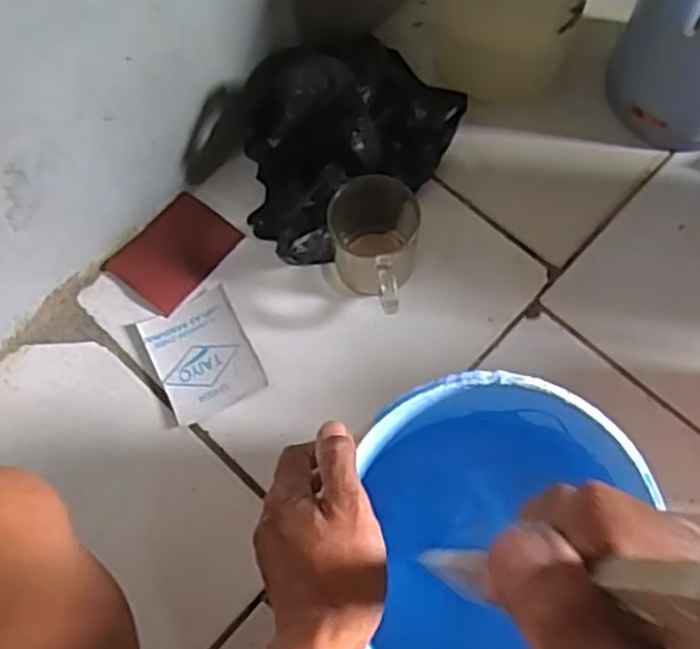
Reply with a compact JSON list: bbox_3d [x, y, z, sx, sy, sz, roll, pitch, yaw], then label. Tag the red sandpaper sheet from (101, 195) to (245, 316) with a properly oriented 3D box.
[{"bbox_3d":[-0.152,-0.064,0.647,0.078,0.004,0.098,38,77,12],"label":"red sandpaper sheet"}]

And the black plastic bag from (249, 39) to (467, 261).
[{"bbox_3d":[-0.018,-0.166,0.616,0.159,0.108,0.211,42,77,13],"label":"black plastic bag"}]

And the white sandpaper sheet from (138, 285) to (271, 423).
[{"bbox_3d":[-0.121,0.024,0.615,0.076,0.006,0.096,-24,73,-7],"label":"white sandpaper sheet"}]

